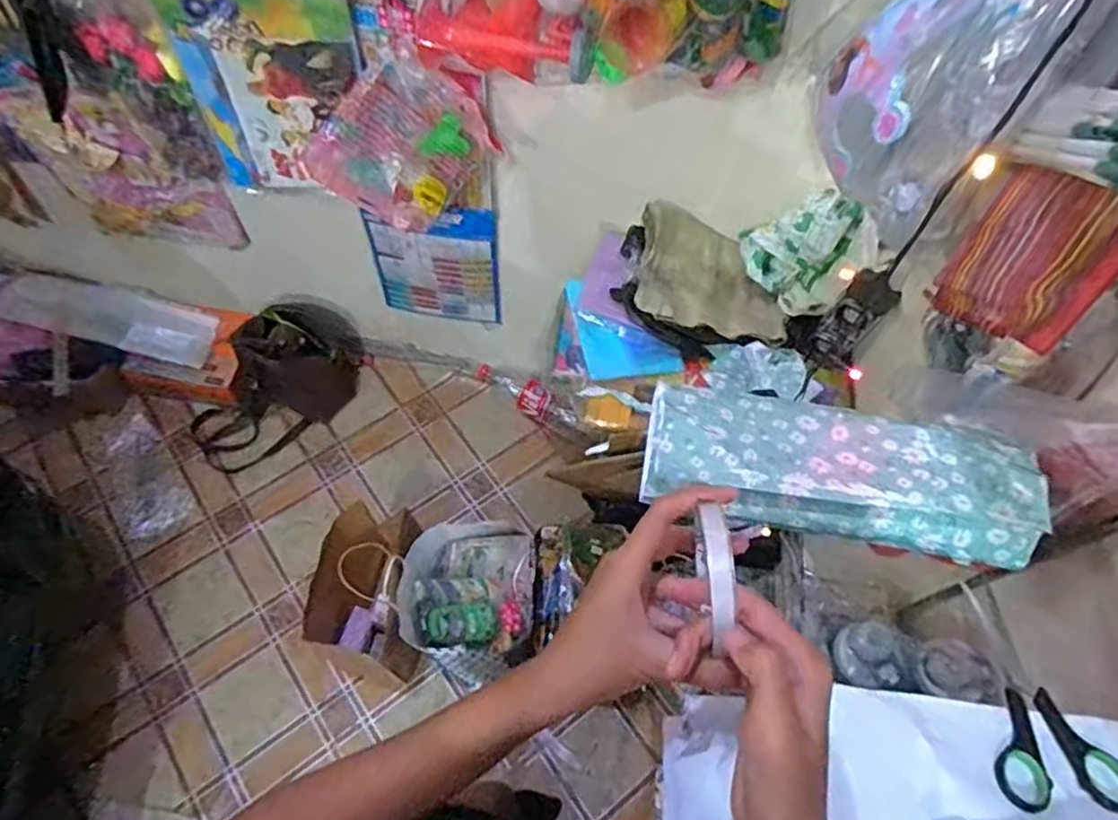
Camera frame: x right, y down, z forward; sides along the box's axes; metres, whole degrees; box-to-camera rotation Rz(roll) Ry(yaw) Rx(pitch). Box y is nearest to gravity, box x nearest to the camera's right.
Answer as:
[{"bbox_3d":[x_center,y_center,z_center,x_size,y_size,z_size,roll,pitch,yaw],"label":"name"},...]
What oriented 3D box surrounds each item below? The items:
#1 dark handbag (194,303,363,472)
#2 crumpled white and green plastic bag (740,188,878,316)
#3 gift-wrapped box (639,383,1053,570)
[{"bbox_3d":[-0.623,-0.067,1.466,0.401,0.229,0.168,-31,68,-18],"label":"dark handbag"},{"bbox_3d":[0.367,-0.242,1.008,0.178,0.176,0.075,37,66,15],"label":"crumpled white and green plastic bag"},{"bbox_3d":[0.210,0.042,0.501,0.281,0.037,0.097,11,62,2],"label":"gift-wrapped box"}]

